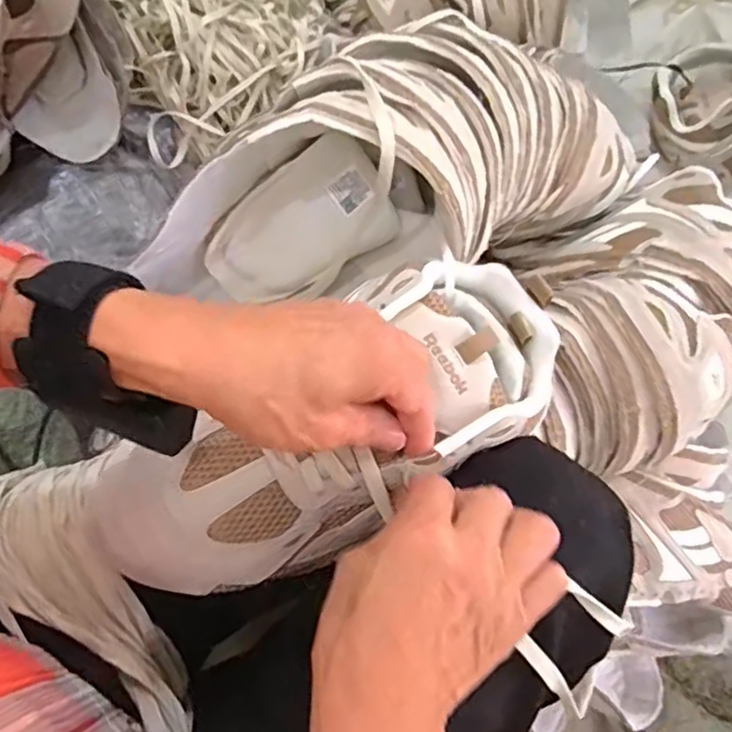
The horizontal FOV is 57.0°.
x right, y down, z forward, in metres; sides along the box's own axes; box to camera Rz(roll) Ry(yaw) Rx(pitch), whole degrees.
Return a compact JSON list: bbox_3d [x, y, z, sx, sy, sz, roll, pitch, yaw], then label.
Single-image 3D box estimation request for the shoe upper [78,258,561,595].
[{"bbox_3d":[-0.022,0.029,0.360,0.267,0.061,0.113,-31,76,-6],"label":"shoe upper"}]

